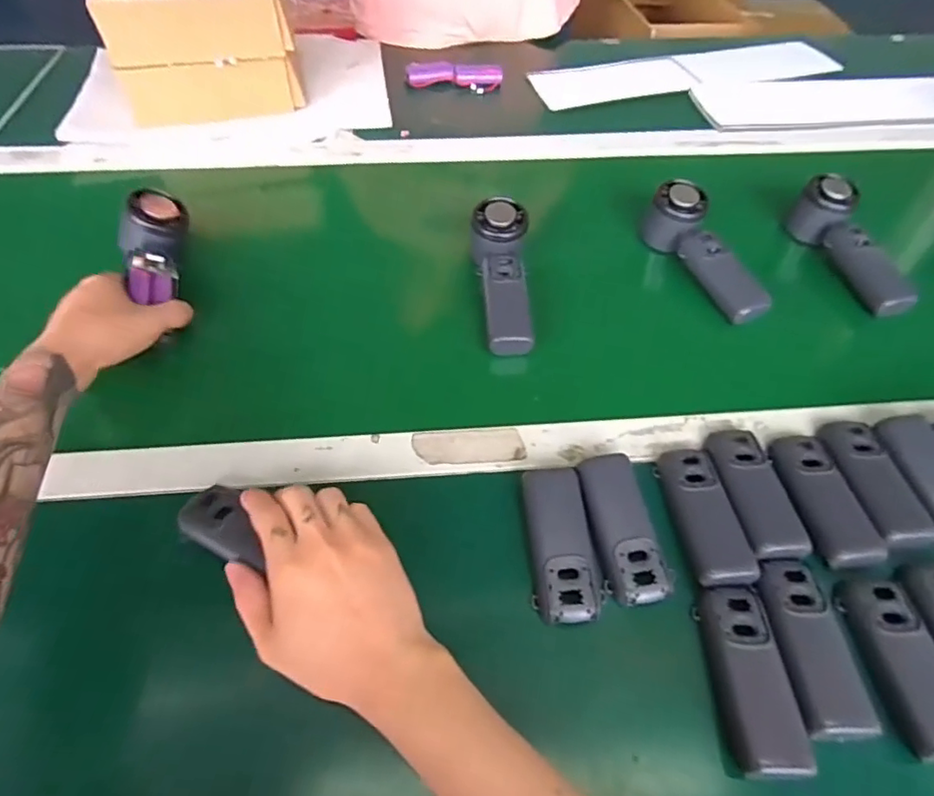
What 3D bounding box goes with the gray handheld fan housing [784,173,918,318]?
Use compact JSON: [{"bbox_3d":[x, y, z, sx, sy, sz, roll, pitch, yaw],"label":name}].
[{"bbox_3d":[0.388,-0.155,0.571,0.051,0.054,0.158,-6,55,-8],"label":"gray handheld fan housing"}]

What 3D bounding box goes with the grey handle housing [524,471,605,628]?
[{"bbox_3d":[0.066,0.101,0.394,0.045,0.018,0.105,0,54,-3],"label":"grey handle housing"}]

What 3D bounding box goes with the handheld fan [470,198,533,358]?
[{"bbox_3d":[0.035,-0.112,0.545,0.051,0.048,0.162,-2,67,-5],"label":"handheld fan"}]

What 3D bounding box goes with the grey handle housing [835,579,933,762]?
[{"bbox_3d":[0.275,0.164,0.352,0.037,0.018,0.101,-2,54,-5],"label":"grey handle housing"}]

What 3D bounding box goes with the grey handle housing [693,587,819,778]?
[{"bbox_3d":[0.175,0.169,0.346,0.043,0.014,0.103,2,54,-2],"label":"grey handle housing"}]

